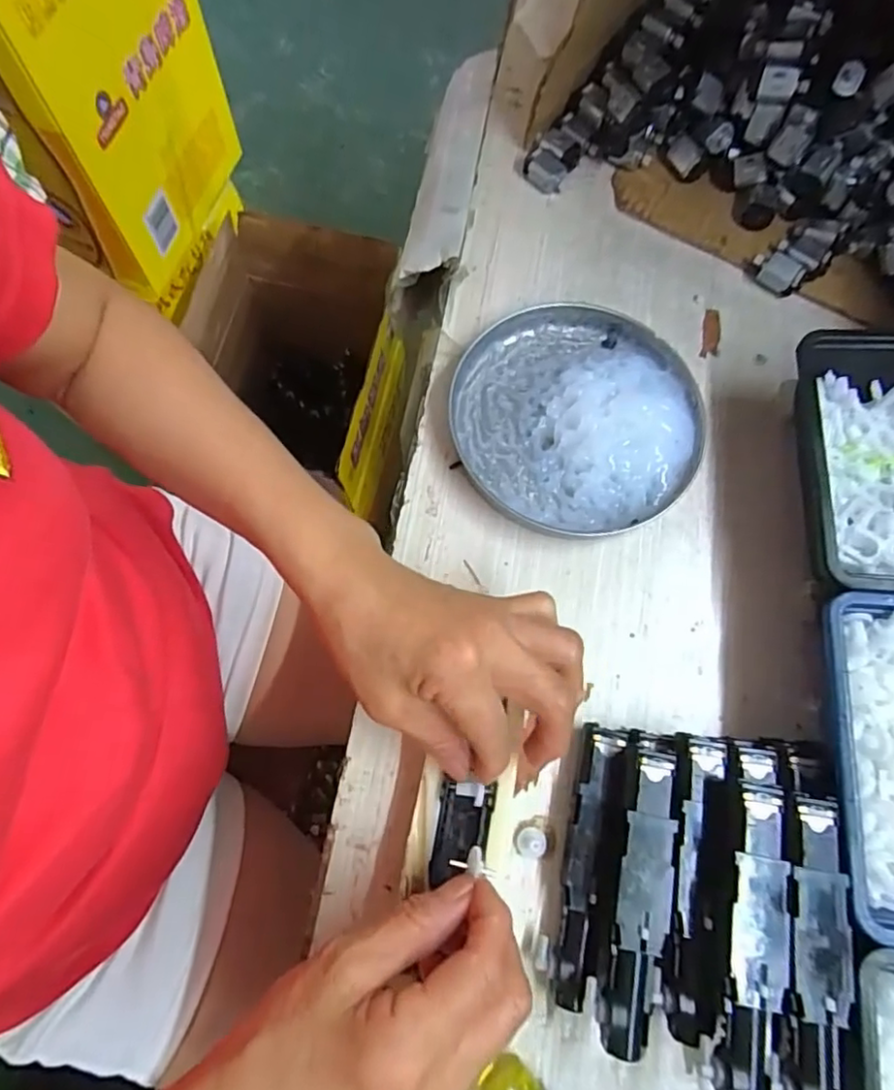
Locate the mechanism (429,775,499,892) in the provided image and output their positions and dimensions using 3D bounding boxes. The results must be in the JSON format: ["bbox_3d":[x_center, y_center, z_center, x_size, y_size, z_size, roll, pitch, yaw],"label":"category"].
[{"bbox_3d":[0.007,0.133,0.284,0.025,0.015,0.042,8,73,1],"label":"mechanism"}]

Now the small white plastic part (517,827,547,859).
[{"bbox_3d":[0.041,0.143,0.295,0.013,0.008,0.013,1,73,-2],"label":"small white plastic part"}]

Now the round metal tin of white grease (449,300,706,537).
[{"bbox_3d":[0.077,-0.076,0.361,0.142,0.022,0.137,1,73,-2],"label":"round metal tin of white grease"}]

